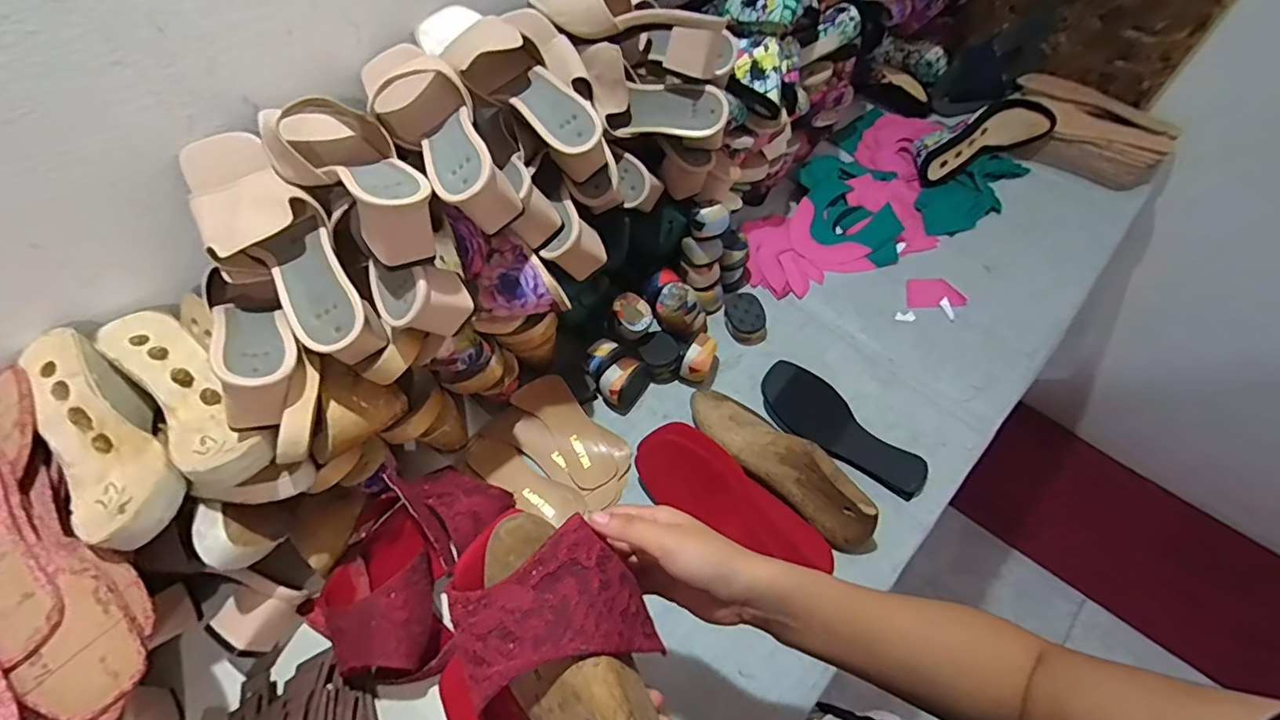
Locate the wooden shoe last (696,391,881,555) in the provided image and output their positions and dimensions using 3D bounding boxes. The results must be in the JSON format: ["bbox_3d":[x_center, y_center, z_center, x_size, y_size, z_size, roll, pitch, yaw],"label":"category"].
[{"bbox_3d":[0.150,0.106,0.601,0.062,0.081,0.240,-34,60,-20],"label":"wooden shoe last"}]

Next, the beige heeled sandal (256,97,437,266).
[{"bbox_3d":[-0.250,-0.164,0.457,0.089,0.072,0.202,-31,59,-18],"label":"beige heeled sandal"}]

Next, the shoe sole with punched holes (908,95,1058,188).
[{"bbox_3d":[0.566,-0.374,0.901,0.241,0.068,0.086,-23,56,2],"label":"shoe sole with punched holes"}]

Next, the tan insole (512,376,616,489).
[{"bbox_3d":[-0.085,0.084,0.654,0.060,0.013,0.152,-40,77,-9],"label":"tan insole"}]

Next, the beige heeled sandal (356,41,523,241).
[{"bbox_3d":[-0.191,-0.217,0.520,0.085,0.073,0.232,-27,58,-16],"label":"beige heeled sandal"}]

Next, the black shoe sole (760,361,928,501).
[{"bbox_3d":[0.240,0.079,0.658,0.210,0.011,0.086,34,62,23],"label":"black shoe sole"}]

